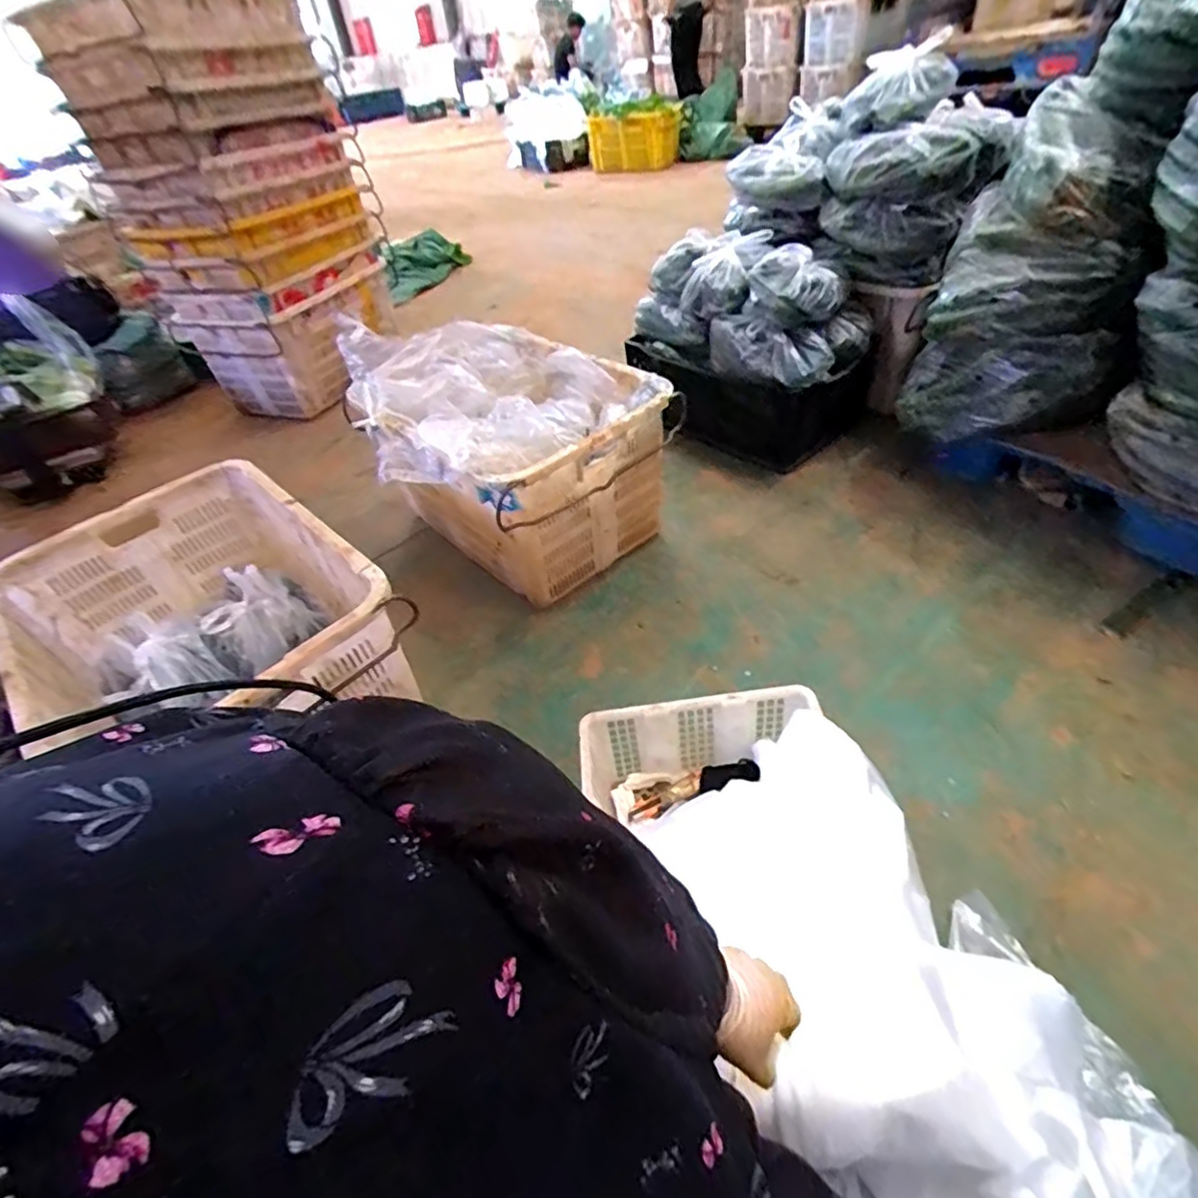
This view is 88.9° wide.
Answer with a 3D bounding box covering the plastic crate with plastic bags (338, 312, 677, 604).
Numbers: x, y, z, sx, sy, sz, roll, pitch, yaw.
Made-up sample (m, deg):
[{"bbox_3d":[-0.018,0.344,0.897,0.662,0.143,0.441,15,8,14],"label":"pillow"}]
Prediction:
[{"bbox_3d":[-0.205,-0.327,1.400,0.557,0.438,0.597,-32,48,-22],"label":"plastic crate with plastic bags"}]

